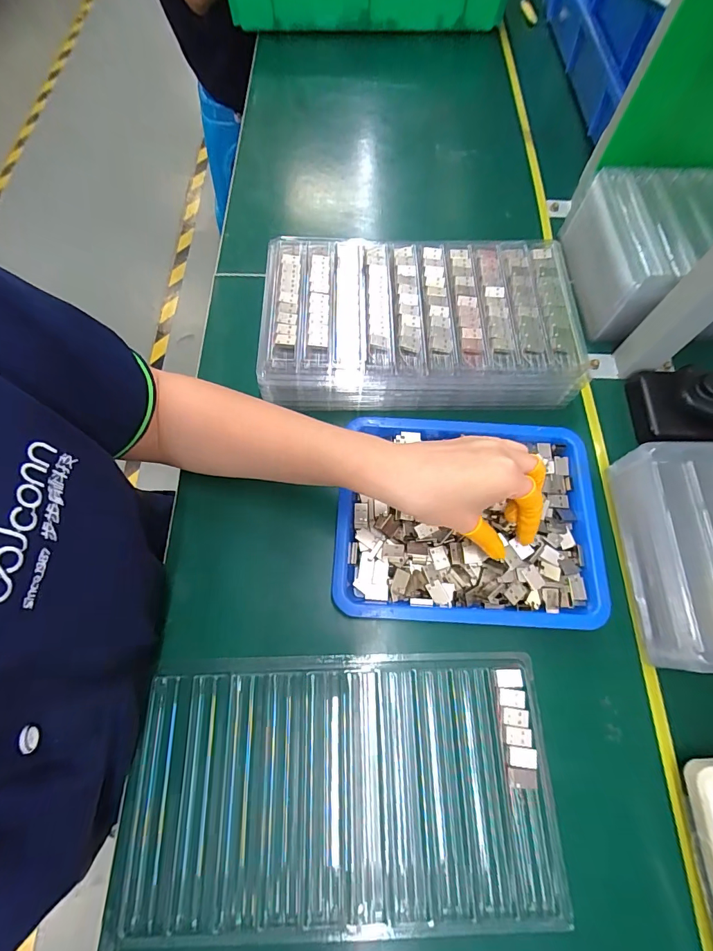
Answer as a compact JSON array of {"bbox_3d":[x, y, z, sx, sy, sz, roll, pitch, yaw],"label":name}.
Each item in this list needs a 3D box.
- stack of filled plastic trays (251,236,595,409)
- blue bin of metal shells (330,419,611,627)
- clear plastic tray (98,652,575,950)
[{"bbox_3d":[0.061,-0.145,0.420,0.293,0.072,0.169,0,69,0],"label":"stack of filled plastic trays"},{"bbox_3d":[0.096,0.033,0.355,0.221,0.032,0.175,3,74,-1],"label":"blue bin of metal shells"},{"bbox_3d":[-0.011,0.220,0.297,0.295,0.025,0.162,-1,69,-1],"label":"clear plastic tray"}]

